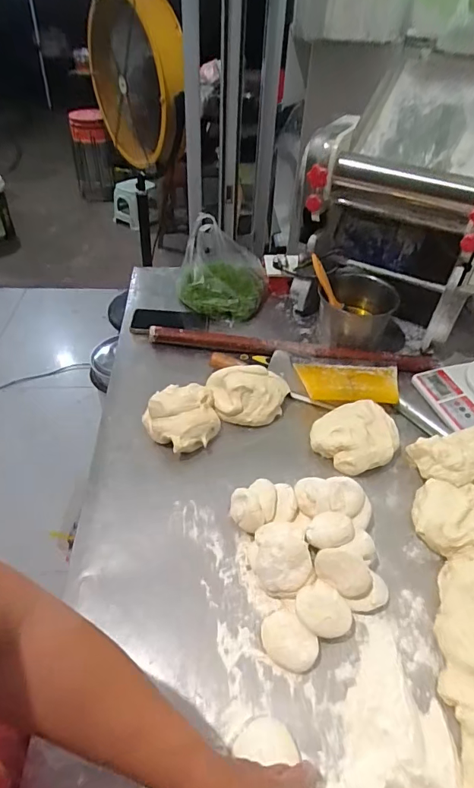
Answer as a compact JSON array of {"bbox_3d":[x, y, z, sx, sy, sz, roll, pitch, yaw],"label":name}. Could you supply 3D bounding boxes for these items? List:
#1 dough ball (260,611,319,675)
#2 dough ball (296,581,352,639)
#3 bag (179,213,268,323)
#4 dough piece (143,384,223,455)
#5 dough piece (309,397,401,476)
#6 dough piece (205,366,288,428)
[{"bbox_3d":[0.059,0.283,0.499,0.065,0.029,0.048,34,52,28],"label":"dough ball"},{"bbox_3d":[0.101,0.262,0.520,0.055,0.039,0.060,2,44,-1],"label":"dough ball"},{"bbox_3d":[-0.029,-0.273,0.948,0.194,0.165,0.127,2,44,-1],"label":"bag"},{"bbox_3d":[-0.086,0.038,0.725,0.113,0.066,0.118,2,44,-1],"label":"dough piece"},{"bbox_3d":[0.190,0.068,0.702,0.117,0.052,0.117,2,44,-1],"label":"dough piece"},{"bbox_3d":[0.018,0.004,0.759,0.131,0.065,0.086,4,44,1],"label":"dough piece"}]

